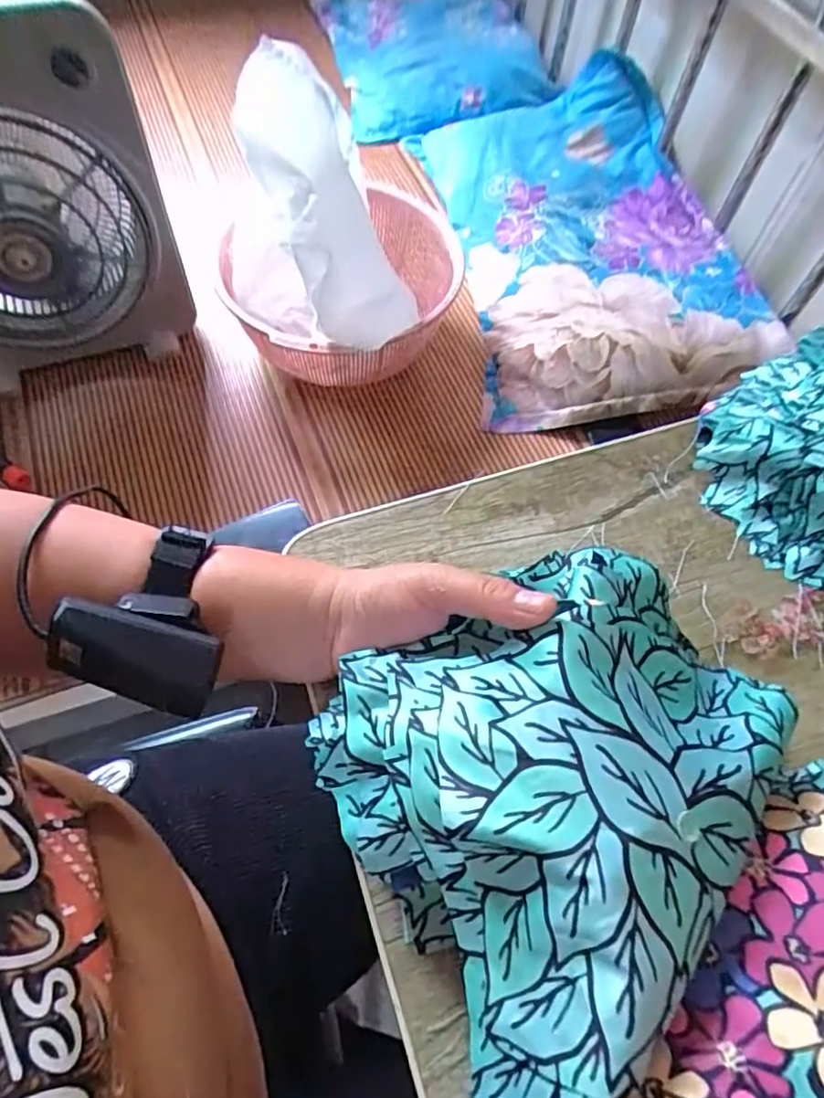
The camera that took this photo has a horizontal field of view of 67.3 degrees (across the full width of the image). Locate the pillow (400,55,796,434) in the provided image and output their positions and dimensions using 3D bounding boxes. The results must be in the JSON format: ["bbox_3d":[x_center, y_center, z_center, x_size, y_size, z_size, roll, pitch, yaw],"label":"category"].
[{"bbox_3d":[0.253,-0.468,0.928,0.397,0.115,0.665,-7,62,-8],"label":"pillow"}]

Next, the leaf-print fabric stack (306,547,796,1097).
[{"bbox_3d":[0.068,0.092,0.254,0.182,0.073,0.170,-27,65,-15],"label":"leaf-print fabric stack"}]

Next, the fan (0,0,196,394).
[{"bbox_3d":[-0.434,-0.355,0.668,0.312,0.350,0.096,-13,63,-11],"label":"fan"}]

